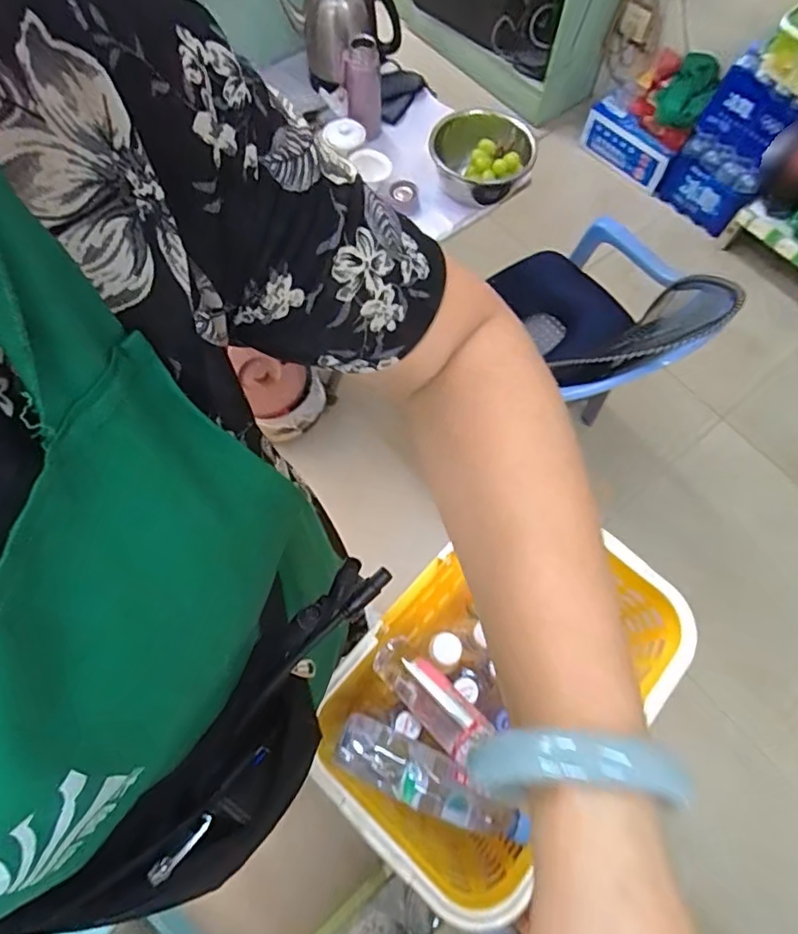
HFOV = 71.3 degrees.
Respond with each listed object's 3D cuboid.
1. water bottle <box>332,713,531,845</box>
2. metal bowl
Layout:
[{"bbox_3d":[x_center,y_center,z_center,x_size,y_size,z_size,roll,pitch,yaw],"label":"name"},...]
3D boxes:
[{"bbox_3d":[0.039,0.365,0.637,0.223,0.052,0.066,30,72,-3],"label":"water bottle"},{"bbox_3d":[0.157,-0.587,1.081,0.194,0.101,0.169,0,70,0],"label":"metal bowl"}]

